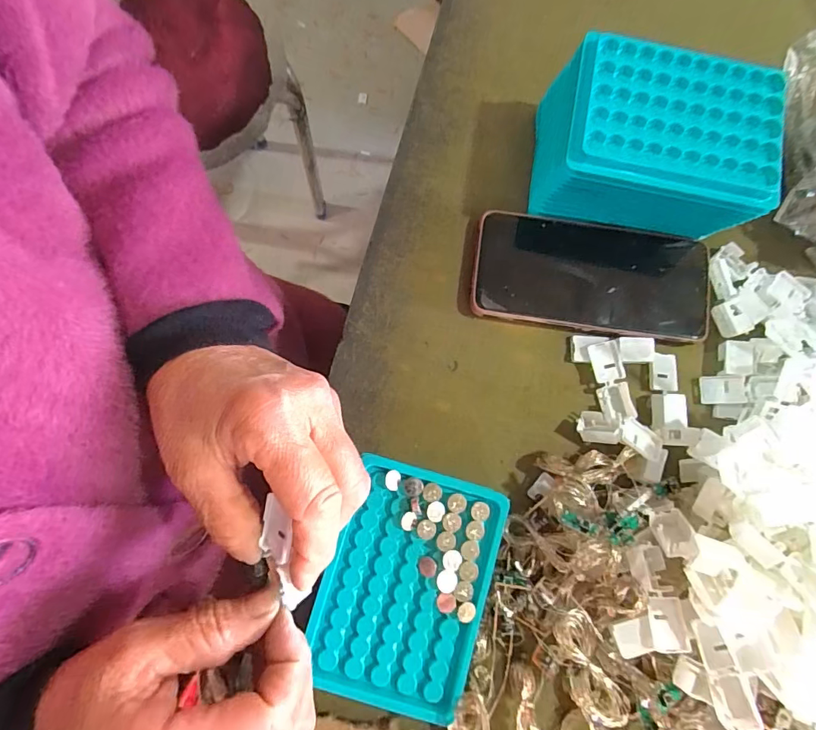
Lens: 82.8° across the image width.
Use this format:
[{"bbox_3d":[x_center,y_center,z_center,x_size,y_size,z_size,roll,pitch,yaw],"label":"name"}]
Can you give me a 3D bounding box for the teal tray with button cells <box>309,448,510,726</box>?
[{"bbox_3d":[-0.001,0.129,0.272,0.091,0.008,0.130,17,82,2],"label":"teal tray with button cells"}]

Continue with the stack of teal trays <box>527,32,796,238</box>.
[{"bbox_3d":[0.153,-0.145,0.311,0.145,0.075,0.090,12,79,-1],"label":"stack of teal trays"}]

